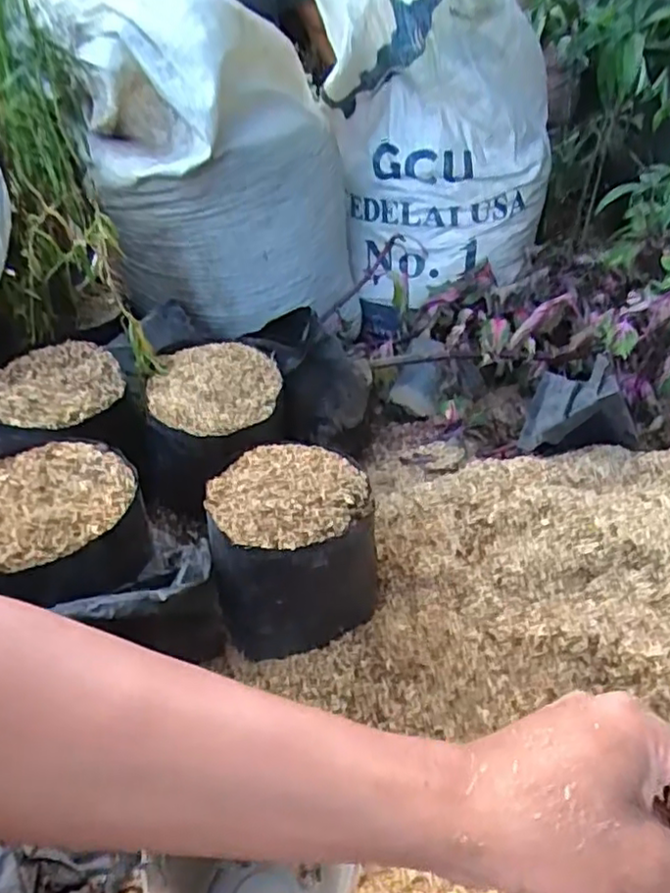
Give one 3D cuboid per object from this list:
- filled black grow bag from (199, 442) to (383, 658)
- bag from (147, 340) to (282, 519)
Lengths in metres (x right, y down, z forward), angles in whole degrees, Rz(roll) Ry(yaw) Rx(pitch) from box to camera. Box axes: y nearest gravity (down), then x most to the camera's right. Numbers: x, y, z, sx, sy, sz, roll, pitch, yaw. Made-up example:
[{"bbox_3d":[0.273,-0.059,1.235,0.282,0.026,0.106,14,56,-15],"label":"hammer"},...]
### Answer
[{"bbox_3d":[-0.041,0.086,0.643,0.148,0.119,0.156,-3,37,-3],"label":"filled black grow bag"},{"bbox_3d":[-0.140,-0.010,0.780,0.158,0.157,0.177,-2,37,-3],"label":"bag"}]

